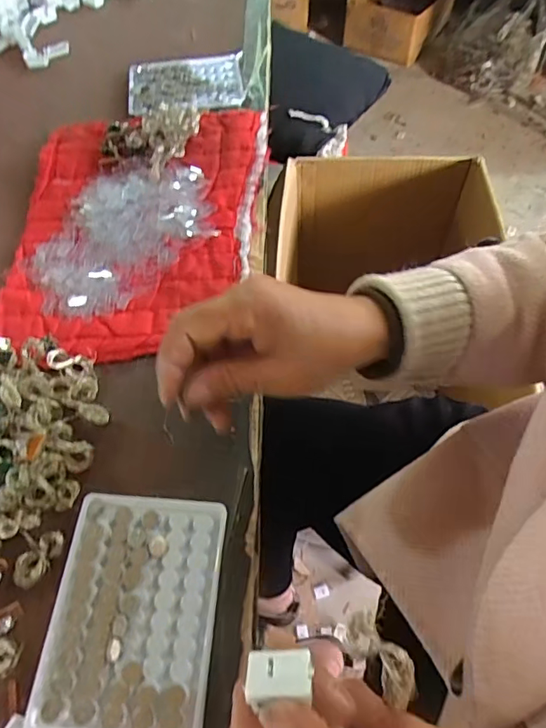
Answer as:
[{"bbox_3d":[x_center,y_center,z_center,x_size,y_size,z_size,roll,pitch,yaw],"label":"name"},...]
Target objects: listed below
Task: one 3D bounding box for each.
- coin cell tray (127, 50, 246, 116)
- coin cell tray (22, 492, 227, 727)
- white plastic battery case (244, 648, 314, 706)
[{"bbox_3d":[-0.101,-0.327,0.588,0.131,0.012,0.106,-5,58,-1],"label":"coin cell tray"},{"bbox_3d":[-0.082,0.147,0.303,0.094,0.017,0.129,3,58,4],"label":"coin cell tray"},{"bbox_3d":[0.002,0.132,0.211,0.025,0.011,0.021,-5,25,3],"label":"white plastic battery case"}]

